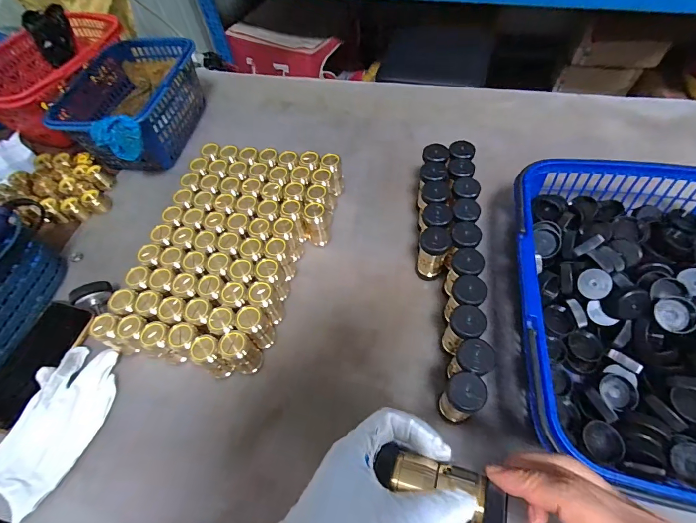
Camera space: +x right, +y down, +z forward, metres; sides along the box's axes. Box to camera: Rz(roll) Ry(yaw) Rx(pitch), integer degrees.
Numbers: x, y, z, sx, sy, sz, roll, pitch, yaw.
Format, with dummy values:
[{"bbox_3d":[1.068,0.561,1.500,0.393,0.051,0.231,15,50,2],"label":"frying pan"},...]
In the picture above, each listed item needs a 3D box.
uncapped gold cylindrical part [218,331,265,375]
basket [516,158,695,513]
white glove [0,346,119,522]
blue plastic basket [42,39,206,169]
[{"bbox_3d":[-0.119,0.104,0.398,0.028,0.067,0.032,36,67,23],"label":"uncapped gold cylindrical part"},{"bbox_3d":[0.311,0.054,0.373,0.256,0.101,0.344,7,59,9],"label":"basket"},{"bbox_3d":[-0.325,0.179,0.390,0.087,0.028,0.163,12,60,12],"label":"white glove"},{"bbox_3d":[-0.376,-0.270,0.609,0.200,0.108,0.250,11,60,11],"label":"blue plastic basket"}]

